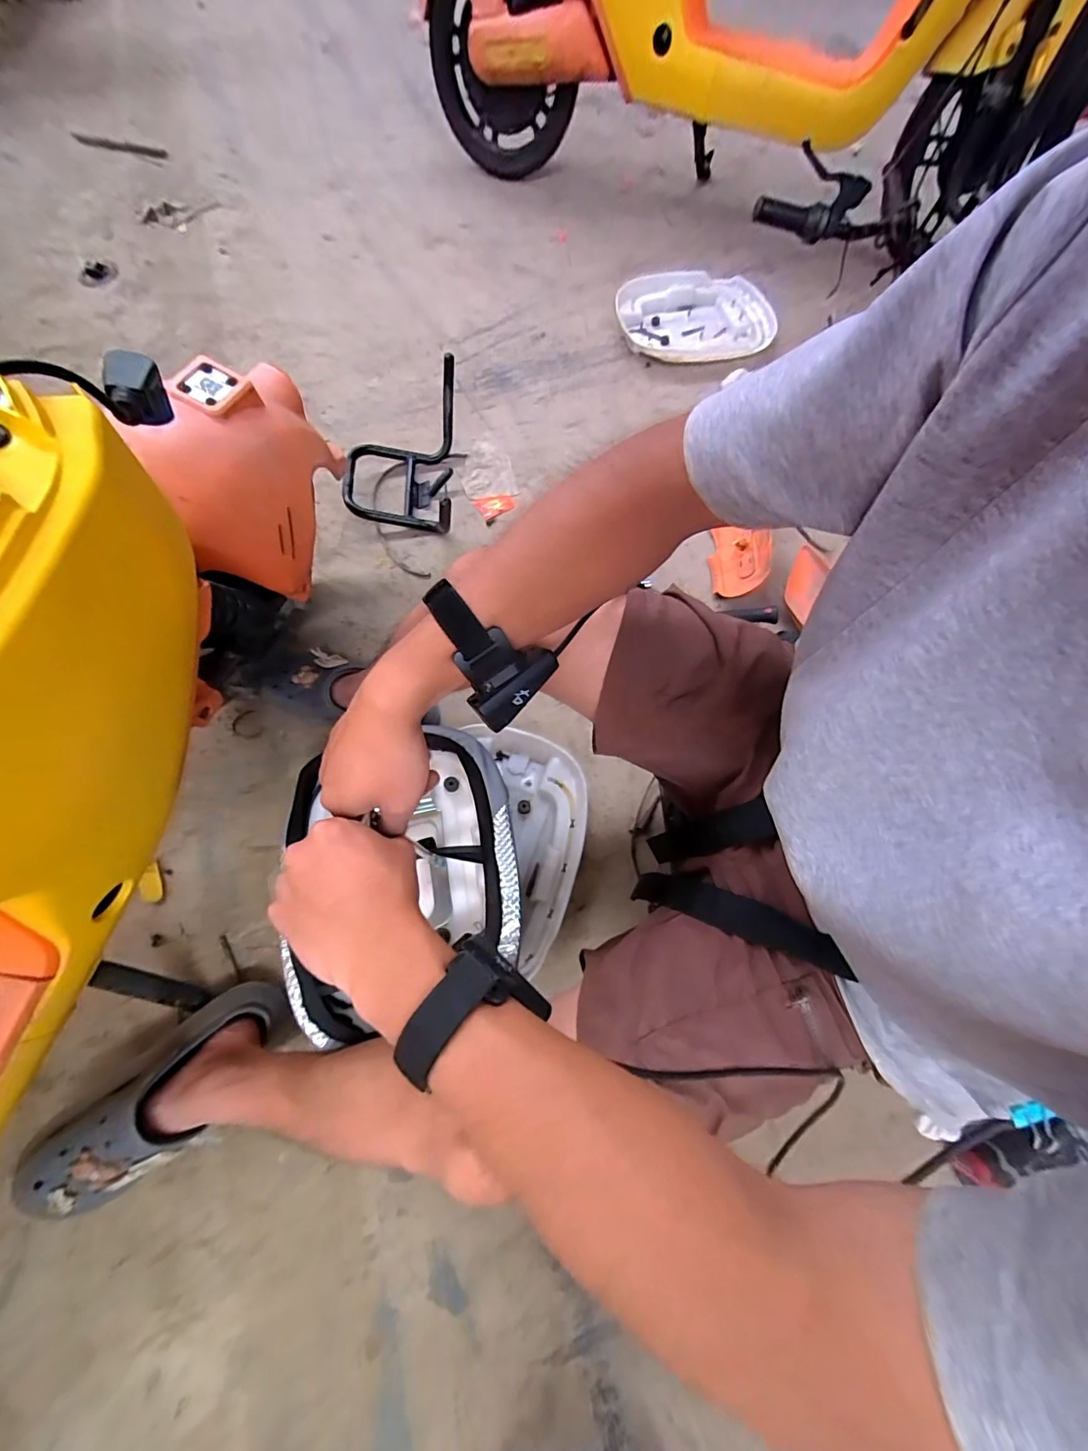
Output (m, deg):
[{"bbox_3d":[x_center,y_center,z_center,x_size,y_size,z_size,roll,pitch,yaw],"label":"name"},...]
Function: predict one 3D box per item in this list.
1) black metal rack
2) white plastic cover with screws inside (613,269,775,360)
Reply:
[{"bbox_3d":[-0.271,-0.509,0.879,0.201,0.138,0.270,3,70,-1],"label":"black metal rack"},{"bbox_3d":[0.354,-0.976,1.123,0.353,0.043,0.320,-4,70,-4],"label":"white plastic cover with screws inside"}]

